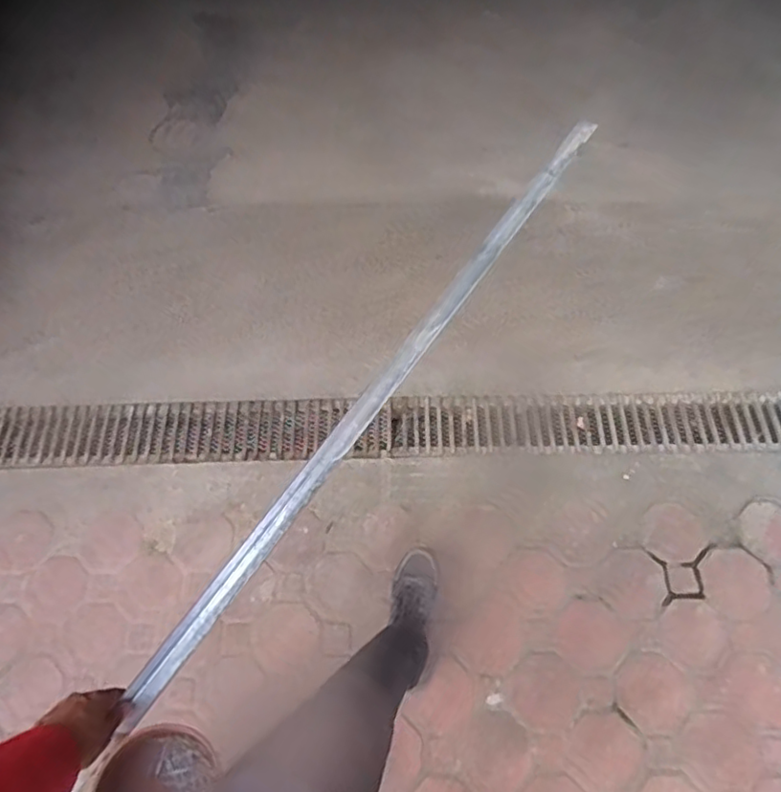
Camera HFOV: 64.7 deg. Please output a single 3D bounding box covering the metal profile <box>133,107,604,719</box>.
[{"bbox_3d":[0.028,-0.062,0.912,0.034,0.027,1.138,30,67,18],"label":"metal profile"}]

